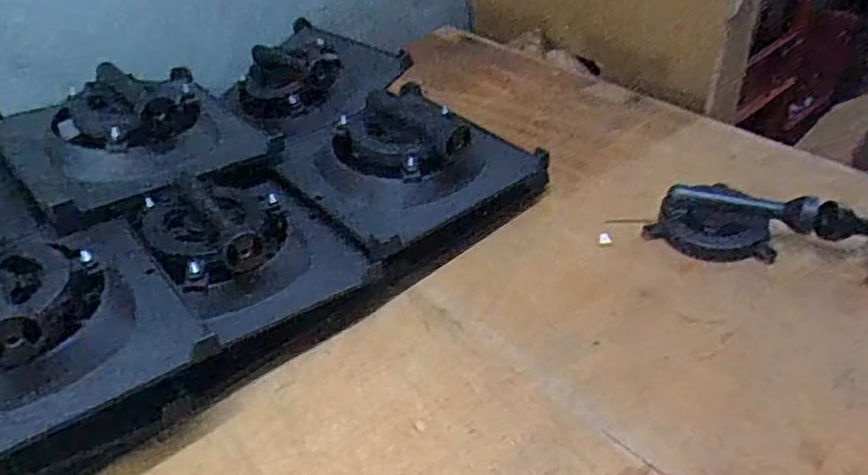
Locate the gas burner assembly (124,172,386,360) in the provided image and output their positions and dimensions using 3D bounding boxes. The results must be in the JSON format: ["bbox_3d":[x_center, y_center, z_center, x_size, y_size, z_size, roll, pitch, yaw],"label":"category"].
[{"bbox_3d":[-0.222,0.006,0.775,0.214,0.087,0.230,-33,47,-29],"label":"gas burner assembly"}]

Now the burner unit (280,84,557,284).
[{"bbox_3d":[-0.023,-0.096,0.916,0.310,0.159,0.273,-30,46,-27],"label":"burner unit"}]

